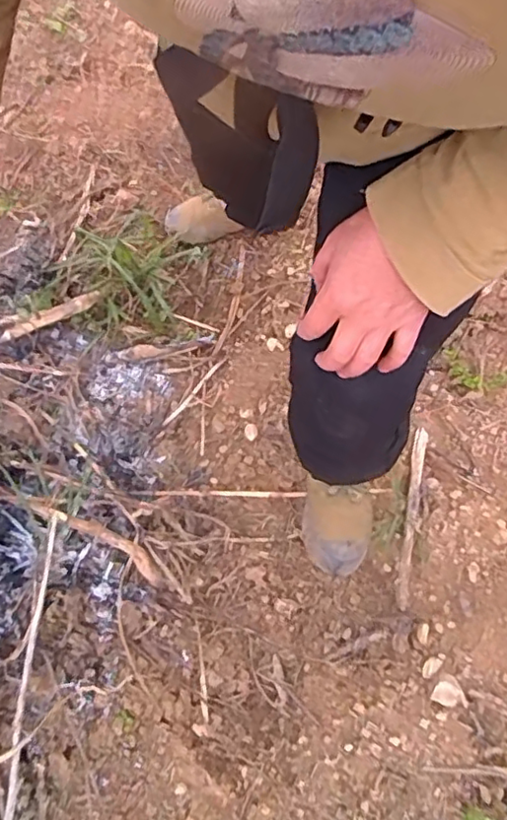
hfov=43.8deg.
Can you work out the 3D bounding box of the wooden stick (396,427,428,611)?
[{"bbox_3d":[0.211,0.135,0.839,0.018,0.016,0.252,14,61,3],"label":"wooden stick"}]

